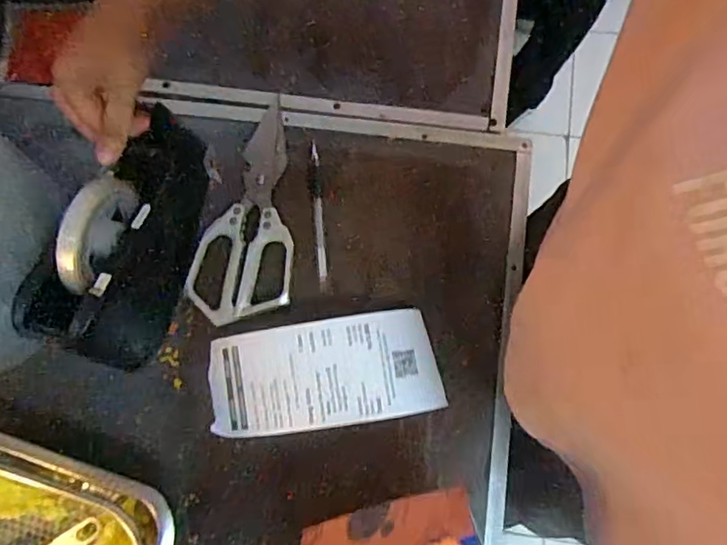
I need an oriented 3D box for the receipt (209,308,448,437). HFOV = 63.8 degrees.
[{"bbox_3d":[-0.033,0.079,0.451,0.178,0.037,0.080,-8,76,0],"label":"receipt"}]

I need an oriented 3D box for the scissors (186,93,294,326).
[{"bbox_3d":[-0.100,-0.057,0.499,0.083,0.006,0.196,1,76,2],"label":"scissors"}]

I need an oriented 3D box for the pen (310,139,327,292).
[{"bbox_3d":[-0.039,-0.050,0.497,0.009,0.006,0.130,-5,76,0],"label":"pen"}]

